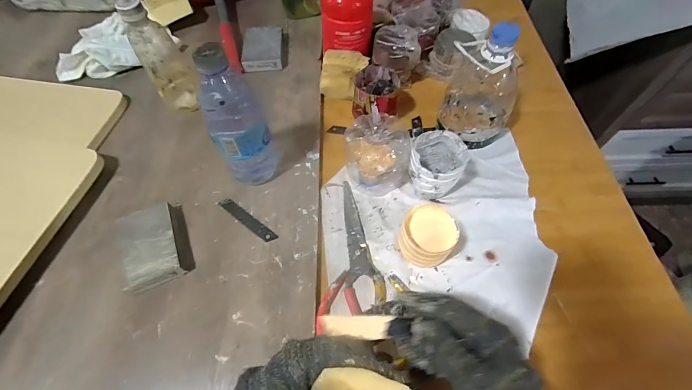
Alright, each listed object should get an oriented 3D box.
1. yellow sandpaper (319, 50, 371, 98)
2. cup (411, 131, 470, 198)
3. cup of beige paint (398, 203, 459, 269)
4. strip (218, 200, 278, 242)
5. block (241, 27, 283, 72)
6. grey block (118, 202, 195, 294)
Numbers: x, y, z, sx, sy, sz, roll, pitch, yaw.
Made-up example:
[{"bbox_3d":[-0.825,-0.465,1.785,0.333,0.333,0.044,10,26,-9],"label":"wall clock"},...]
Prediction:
[{"bbox_3d":[-0.005,-0.199,0.539,0.069,0.007,0.073,11,99,-10],"label":"yellow sandpaper"},{"bbox_3d":[0.122,-0.042,0.442,0.067,0.068,0.074,23,62,13],"label":"cup"},{"bbox_3d":[0.099,0.051,0.402,0.063,0.046,0.073,20,62,11],"label":"cup of beige paint"},{"bbox_3d":[-0.132,0.033,0.435,0.094,0.004,0.016,34,65,18],"label":"strip"},{"bbox_3d":[-0.149,-0.266,0.590,0.066,0.026,0.092,-2,60,-1],"label":"block"},{"bbox_3d":[-0.235,0.061,0.401,0.070,0.026,0.103,-20,62,-11],"label":"grey block"}]

